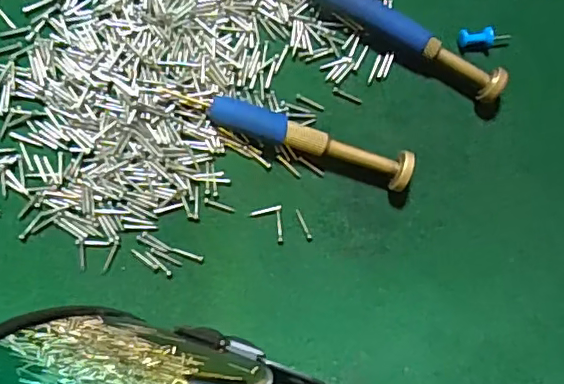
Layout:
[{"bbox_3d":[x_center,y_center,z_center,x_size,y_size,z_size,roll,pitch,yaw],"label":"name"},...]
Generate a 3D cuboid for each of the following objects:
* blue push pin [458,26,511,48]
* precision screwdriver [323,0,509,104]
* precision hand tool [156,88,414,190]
[{"bbox_3d":[0.083,-0.063,0.238,0.024,0.008,0.008,-12,86,-9],"label":"blue push pin"},{"bbox_3d":[0.044,-0.064,0.229,0.095,0.014,0.012,30,81,-5],"label":"precision screwdriver"},{"bbox_3d":[0.002,-0.021,0.218,0.095,0.014,0.013,17,82,-6],"label":"precision hand tool"}]

